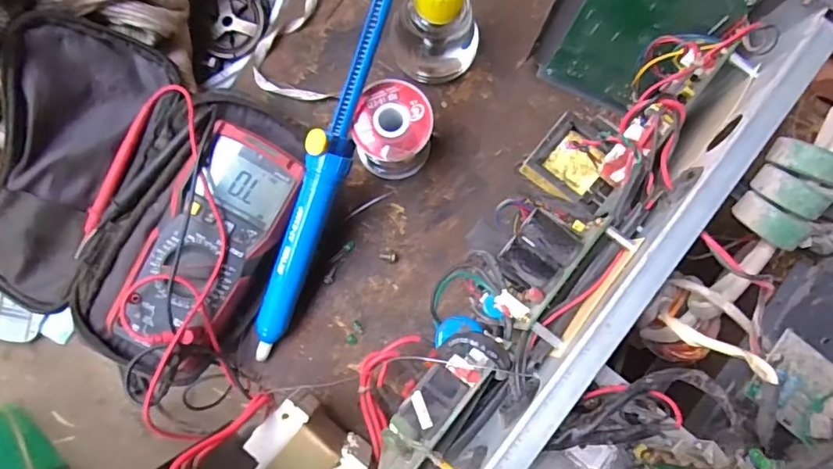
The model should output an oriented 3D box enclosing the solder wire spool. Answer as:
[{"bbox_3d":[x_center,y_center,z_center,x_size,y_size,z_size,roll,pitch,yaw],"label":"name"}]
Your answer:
[{"bbox_3d":[-0.019,-0.083,0.430,0.060,0.068,0.059,0,83,-3],"label":"solder wire spool"}]

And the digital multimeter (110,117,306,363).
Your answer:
[{"bbox_3d":[-0.162,0.008,0.407,0.083,0.043,0.183,29,82,1],"label":"digital multimeter"}]

